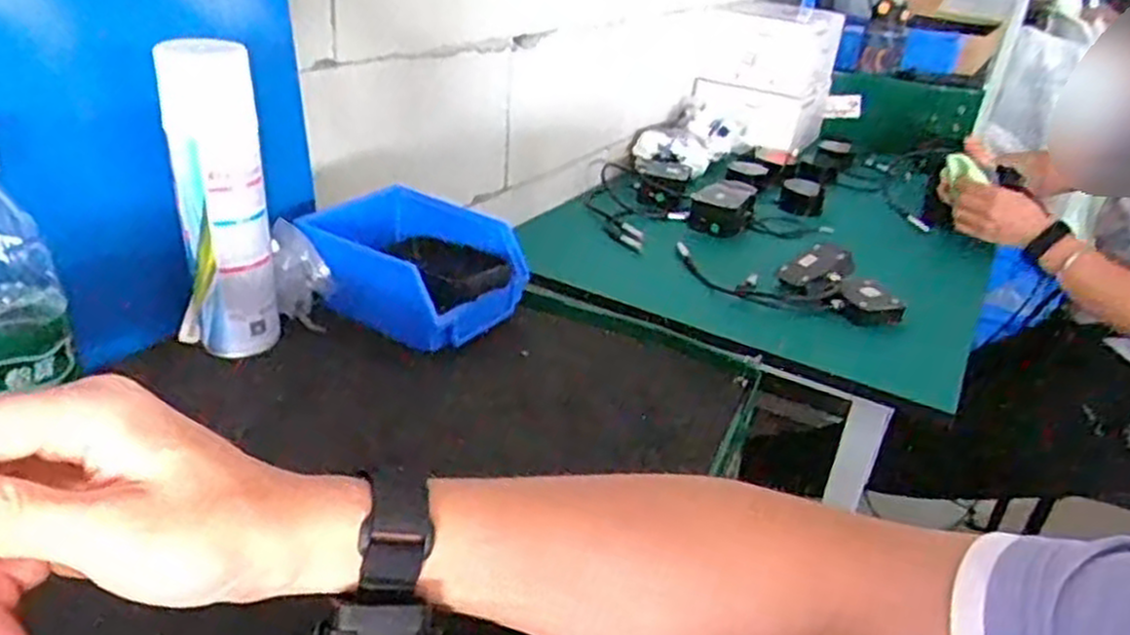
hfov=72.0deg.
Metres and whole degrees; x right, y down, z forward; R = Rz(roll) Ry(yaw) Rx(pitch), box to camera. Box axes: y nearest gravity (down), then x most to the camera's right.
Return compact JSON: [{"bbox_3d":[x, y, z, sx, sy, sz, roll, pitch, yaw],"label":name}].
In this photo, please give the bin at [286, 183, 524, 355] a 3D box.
[{"bbox_3d":[-0.115,-0.040,0.586,0.165,0.064,0.103,17,30,21],"label":"bin"}]

